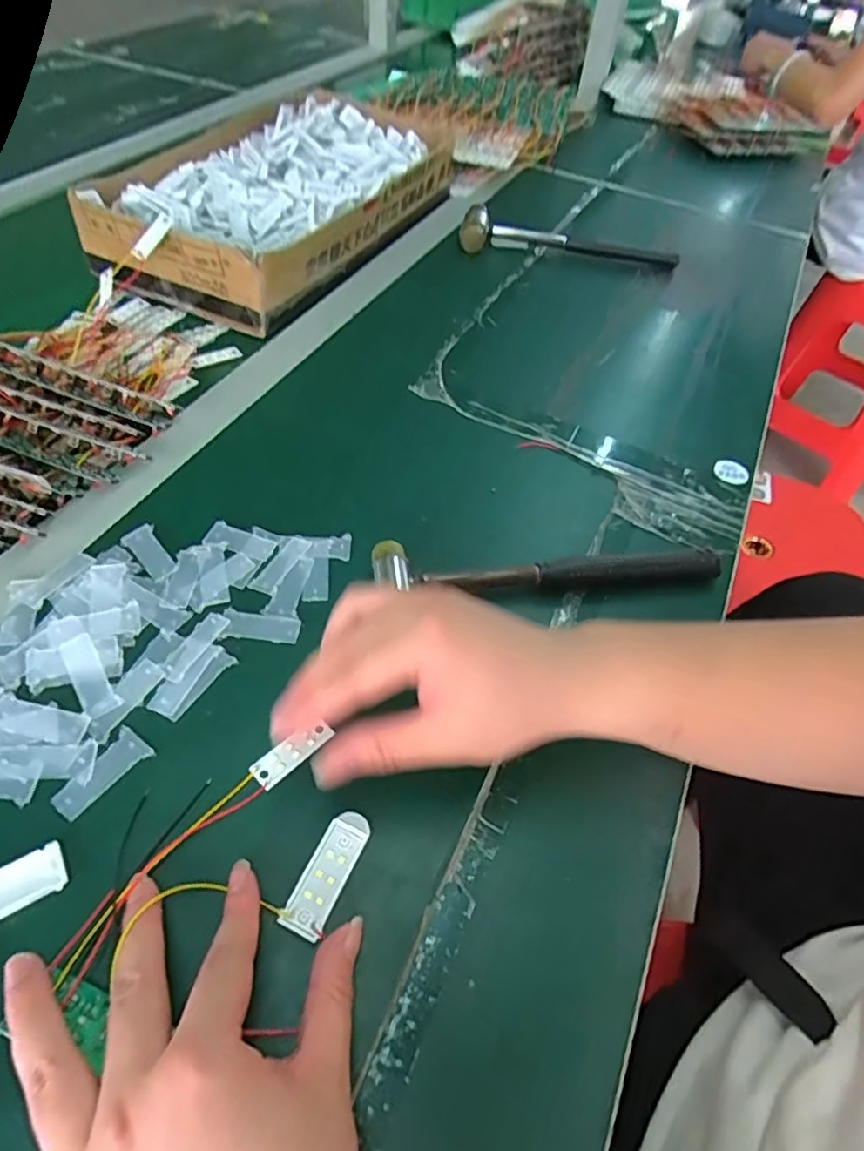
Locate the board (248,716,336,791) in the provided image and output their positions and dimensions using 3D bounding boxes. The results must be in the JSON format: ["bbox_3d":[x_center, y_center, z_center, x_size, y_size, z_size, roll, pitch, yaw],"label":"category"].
[{"bbox_3d":[-0.075,0.096,0.331,0.043,0.004,0.017,-33,62,-22],"label":"board"}]

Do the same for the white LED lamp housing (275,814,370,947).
[{"bbox_3d":[-0.050,0.142,0.296,0.021,0.004,0.057,22,53,11],"label":"white LED lamp housing"}]

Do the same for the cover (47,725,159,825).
[{"bbox_3d":[-0.170,0.101,0.315,0.022,0.004,0.048,32,56,18],"label":"cover"}]

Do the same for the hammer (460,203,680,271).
[{"bbox_3d":[0.159,-0.388,0.714,0.253,0.035,0.069,4,52,-3],"label":"hammer"}]

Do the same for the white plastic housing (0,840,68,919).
[{"bbox_3d":[-0.197,0.145,0.278,0.056,0.005,0.021,-23,58,-22],"label":"white plastic housing"}]

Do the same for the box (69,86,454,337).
[{"bbox_3d":[-0.162,-0.424,0.682,0.250,0.075,0.444,26,54,14],"label":"box"}]

